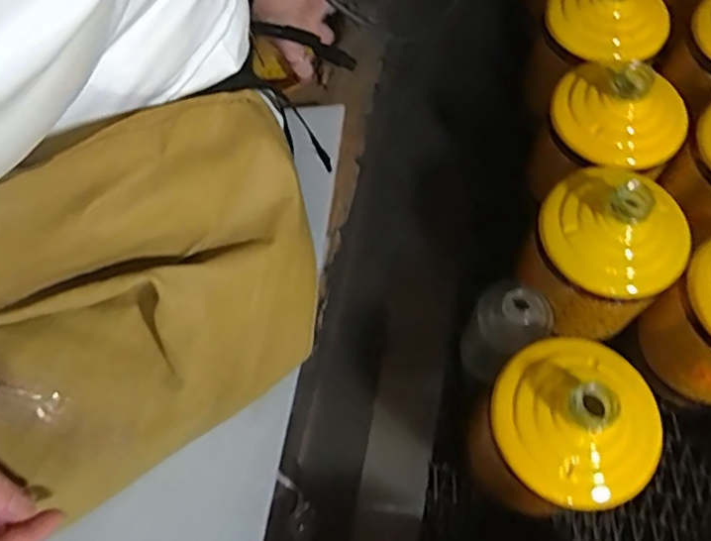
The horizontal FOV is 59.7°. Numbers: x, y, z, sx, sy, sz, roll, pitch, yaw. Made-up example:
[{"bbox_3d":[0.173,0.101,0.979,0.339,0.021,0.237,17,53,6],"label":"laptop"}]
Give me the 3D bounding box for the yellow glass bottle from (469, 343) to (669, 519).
[{"bbox_3d":[0.128,0.102,0.397,0.087,0.130,0.090,6,65,3],"label":"yellow glass bottle"}]

